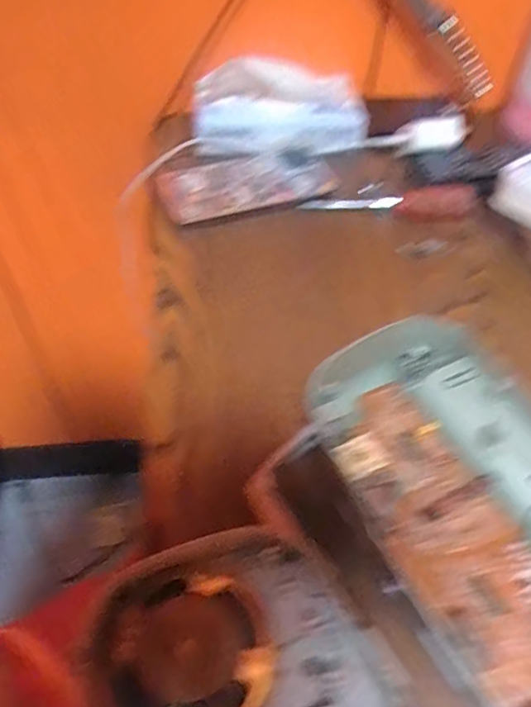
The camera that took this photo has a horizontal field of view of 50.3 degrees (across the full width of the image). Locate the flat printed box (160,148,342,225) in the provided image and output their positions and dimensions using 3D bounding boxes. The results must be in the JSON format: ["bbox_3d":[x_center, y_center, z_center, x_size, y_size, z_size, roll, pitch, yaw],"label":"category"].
[{"bbox_3d":[-0.014,-0.145,0.482,0.147,0.010,0.062,-13,66,-17],"label":"flat printed box"}]

